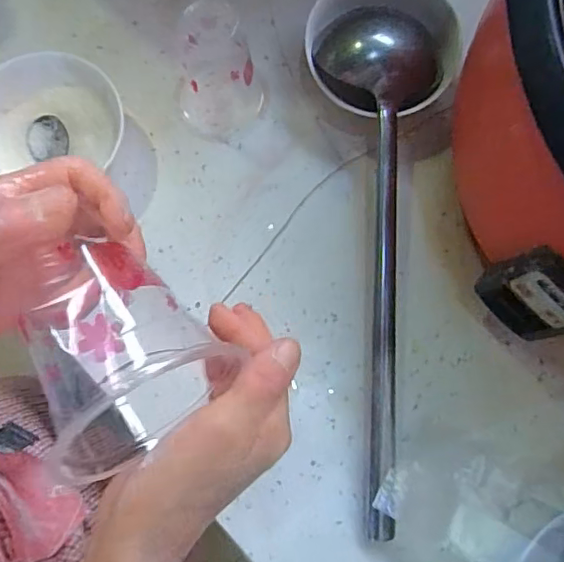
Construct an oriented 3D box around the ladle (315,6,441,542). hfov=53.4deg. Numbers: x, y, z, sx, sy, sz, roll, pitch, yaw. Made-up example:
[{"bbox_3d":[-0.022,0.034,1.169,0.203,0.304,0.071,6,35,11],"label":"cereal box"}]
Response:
[{"bbox_3d":[0.099,-0.018,0.500,0.101,0.078,0.473,-4,80,-2],"label":"ladle"}]

